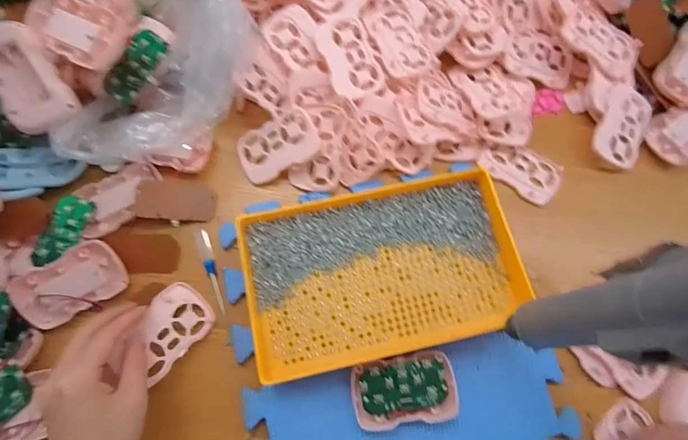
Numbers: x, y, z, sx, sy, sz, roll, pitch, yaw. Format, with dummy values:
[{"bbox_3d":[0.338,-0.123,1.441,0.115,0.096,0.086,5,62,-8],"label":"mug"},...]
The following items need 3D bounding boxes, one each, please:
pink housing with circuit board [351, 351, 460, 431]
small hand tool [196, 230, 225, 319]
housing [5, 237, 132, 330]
[{"bbox_3d":[0.052,0.147,0.338,0.087,0.015,0.055,-7,74,-4],"label":"pink housing with circuit board"},{"bbox_3d":[-0.131,0.049,0.384,0.014,0.010,0.088,-17,75,-7],"label":"small hand tool"},{"bbox_3d":[-0.250,0.058,0.359,0.086,0.013,0.054,-29,107,-14],"label":"housing"}]

